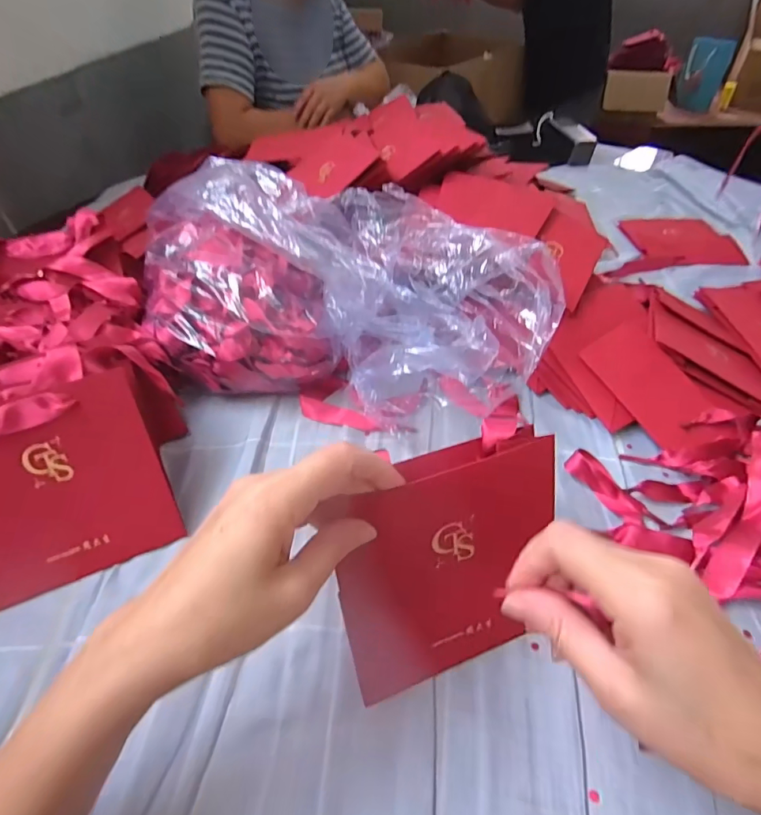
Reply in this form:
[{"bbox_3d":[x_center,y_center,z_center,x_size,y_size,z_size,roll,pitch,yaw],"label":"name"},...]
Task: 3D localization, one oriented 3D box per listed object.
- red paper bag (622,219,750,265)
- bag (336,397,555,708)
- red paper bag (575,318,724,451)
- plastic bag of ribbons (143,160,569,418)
[{"bbox_3d":[0.453,-0.254,0.693,0.147,0.009,0.125,2,46,3],"label":"red paper bag"},{"bbox_3d":[0.042,0.090,0.277,0.135,0.150,0.016,-13,16,-12],"label":"bag"},{"bbox_3d":[0.253,-0.026,0.432,0.075,0.008,0.119,-27,65,-7],"label":"red paper bag"},{"bbox_3d":[-0.047,-0.116,0.457,0.426,0.167,0.209,12,47,12],"label":"plastic bag of ribbons"}]

